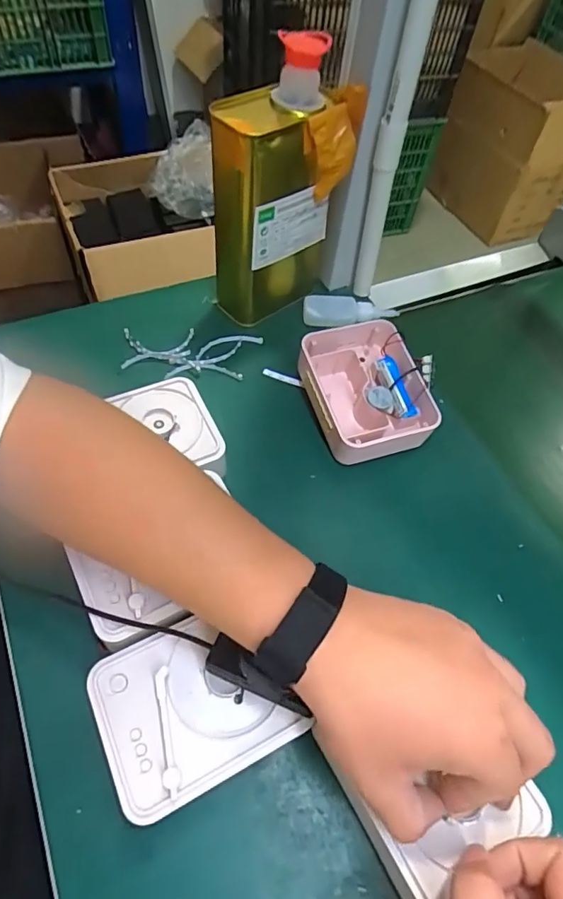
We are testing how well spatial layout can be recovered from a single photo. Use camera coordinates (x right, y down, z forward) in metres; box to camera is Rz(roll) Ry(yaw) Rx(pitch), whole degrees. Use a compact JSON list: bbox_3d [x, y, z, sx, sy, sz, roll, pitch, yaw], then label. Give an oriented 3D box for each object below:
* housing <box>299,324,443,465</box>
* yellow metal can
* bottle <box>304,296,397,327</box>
[{"bbox_3d":[0.079,-0.054,0.488,0.104,0.054,0.128,-14,58,-15],"label":"housing"},{"bbox_3d":[-0.012,-0.245,0.497,0.073,0.235,0.114,41,61,20],"label":"yellow metal can"},{"bbox_3d":[0.076,-0.154,0.572,0.101,0.021,0.036,7,55,-1],"label":"bottle"}]

